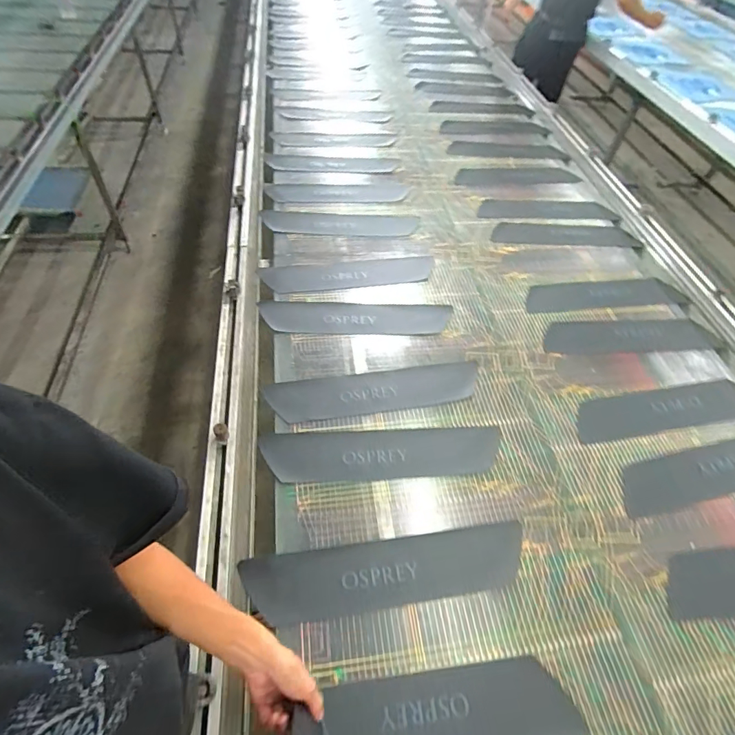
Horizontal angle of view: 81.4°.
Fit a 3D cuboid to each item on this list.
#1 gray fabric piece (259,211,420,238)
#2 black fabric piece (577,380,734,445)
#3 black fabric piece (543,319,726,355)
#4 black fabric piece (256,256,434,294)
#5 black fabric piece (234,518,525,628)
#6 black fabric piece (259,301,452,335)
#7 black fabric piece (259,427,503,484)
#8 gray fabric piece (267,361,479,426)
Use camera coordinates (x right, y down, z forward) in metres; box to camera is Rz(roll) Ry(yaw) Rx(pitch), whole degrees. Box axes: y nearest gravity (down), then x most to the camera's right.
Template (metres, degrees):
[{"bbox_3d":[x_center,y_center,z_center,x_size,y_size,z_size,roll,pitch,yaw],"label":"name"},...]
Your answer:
[{"bbox_3d":[-0.077,-0.429,1.281,0.468,0.015,0.110,-1,52,-6],"label":"gray fabric piece"},{"bbox_3d":[0.674,0.092,0.959,0.463,0.008,0.103,-6,53,-11],"label":"black fabric piece"},{"bbox_3d":[0.682,-0.080,1.104,0.494,0.006,0.103,-2,56,-10],"label":"black fabric piece"},{"bbox_3d":[-0.046,-0.251,1.150,0.465,0.006,0.105,-7,53,-11],"label":"black fabric piece"},{"bbox_3d":[0.037,0.339,0.707,0.462,0.009,0.103,-5,53,-9],"label":"black fabric piece"},{"bbox_3d":[-0.024,-0.124,1.057,0.463,0.014,0.113,-2,52,-7],"label":"black fabric piece"},{"bbox_3d":[0.031,0.169,0.837,0.465,0.008,0.102,-1,52,-6],"label":"black fabric piece"},{"bbox_3d":[0.022,0.050,0.923,0.463,0.014,0.103,-7,55,-10],"label":"gray fabric piece"}]

